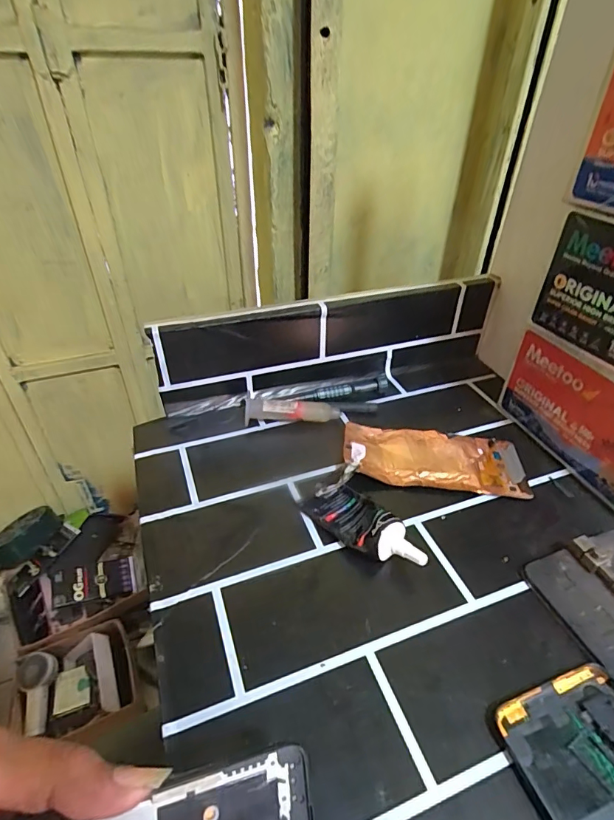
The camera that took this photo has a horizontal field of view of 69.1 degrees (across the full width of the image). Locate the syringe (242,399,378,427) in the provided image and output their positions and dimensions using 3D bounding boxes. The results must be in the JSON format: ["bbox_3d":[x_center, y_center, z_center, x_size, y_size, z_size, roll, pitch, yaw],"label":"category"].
[{"bbox_3d":[0.004,-0.003,0.422,0.125,0.020,0.021,-5,39,-7],"label":"syringe"}]

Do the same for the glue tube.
[{"bbox_3d":[0.038,0.080,0.313,0.044,0.029,0.092,-22,44,-26],"label":"glue tube"}]

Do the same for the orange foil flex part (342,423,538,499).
[{"bbox_3d":[0.107,0.041,0.381,0.148,0.009,0.065,5,39,6],"label":"orange foil flex part"}]

